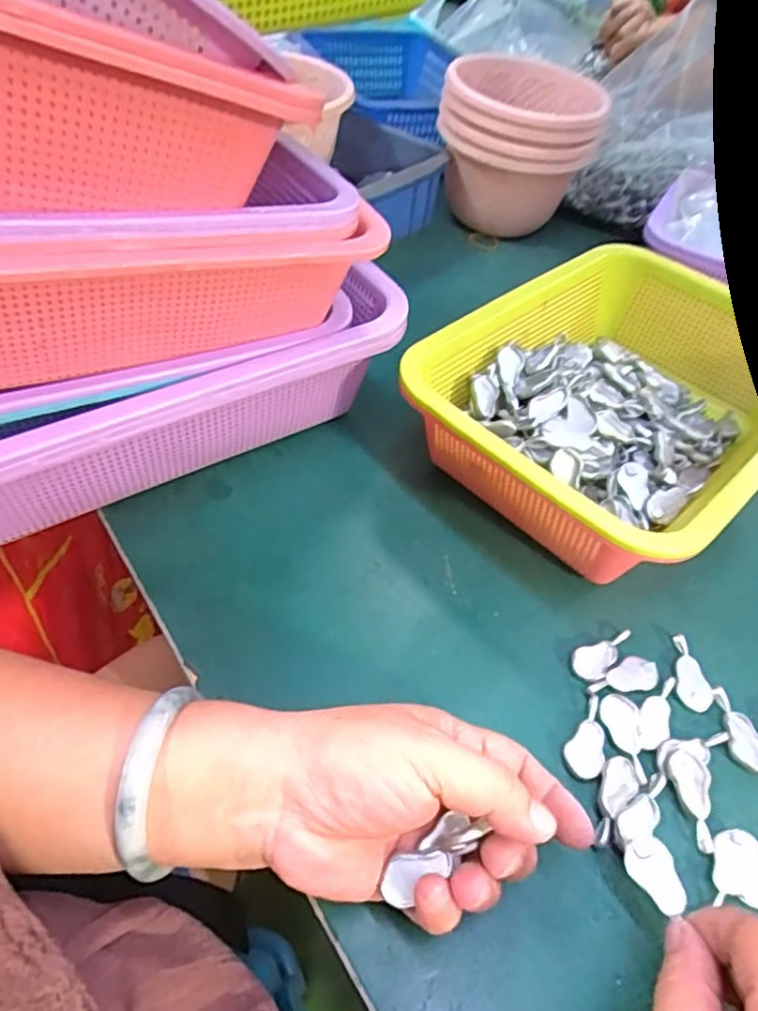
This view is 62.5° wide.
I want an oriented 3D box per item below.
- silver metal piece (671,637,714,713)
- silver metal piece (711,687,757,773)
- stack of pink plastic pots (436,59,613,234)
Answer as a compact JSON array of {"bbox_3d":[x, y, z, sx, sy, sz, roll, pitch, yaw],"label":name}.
[{"bbox_3d":[0.163,0.088,0.332,0.019,0.004,0.041,-2,49,-7],"label":"silver metal piece"},{"bbox_3d":[0.182,0.112,0.313,0.018,0.004,0.040,4,49,-2],"label":"silver metal piece"},{"bbox_3d":[0.137,-0.360,0.635,0.147,0.122,0.145,11,49,4],"label":"stack of pink plastic pots"}]

